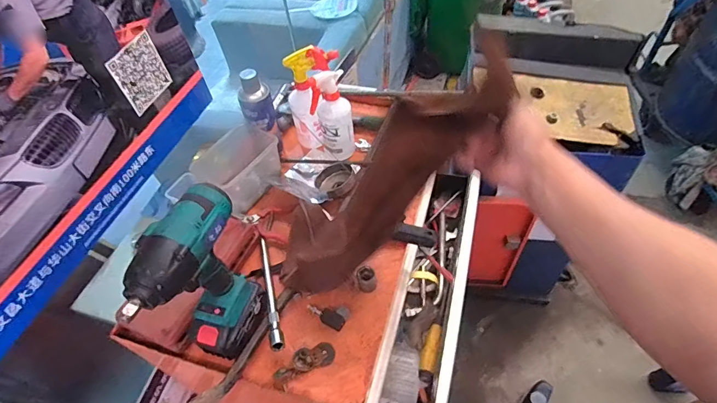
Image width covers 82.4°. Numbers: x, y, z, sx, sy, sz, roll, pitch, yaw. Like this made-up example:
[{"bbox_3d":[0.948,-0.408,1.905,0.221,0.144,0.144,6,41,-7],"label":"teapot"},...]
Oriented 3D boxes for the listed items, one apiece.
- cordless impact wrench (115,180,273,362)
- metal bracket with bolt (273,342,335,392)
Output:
[{"bbox_3d":[-0.207,0.112,0.561,0.089,0.247,0.162,0,51,6],"label":"cordless impact wrench"},{"bbox_3d":[-0.086,0.248,0.633,0.098,0.023,0.043,-28,54,-16],"label":"metal bracket with bolt"}]

